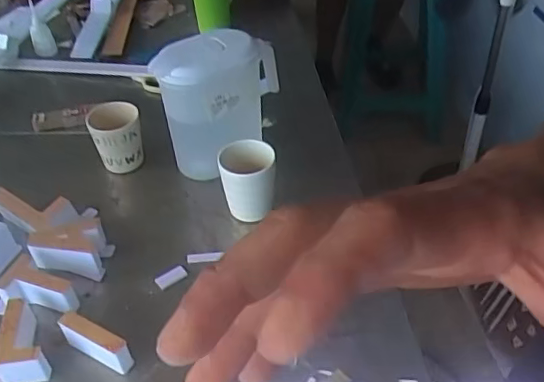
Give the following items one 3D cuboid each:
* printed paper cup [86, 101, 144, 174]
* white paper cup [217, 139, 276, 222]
[{"bbox_3d":[-0.232,-0.079,0.863,0.075,0.082,0.080,-11,44,-10],"label":"printed paper cup"},{"bbox_3d":[-0.032,-0.011,0.755,0.067,0.095,0.063,-1,43,1],"label":"white paper cup"}]

